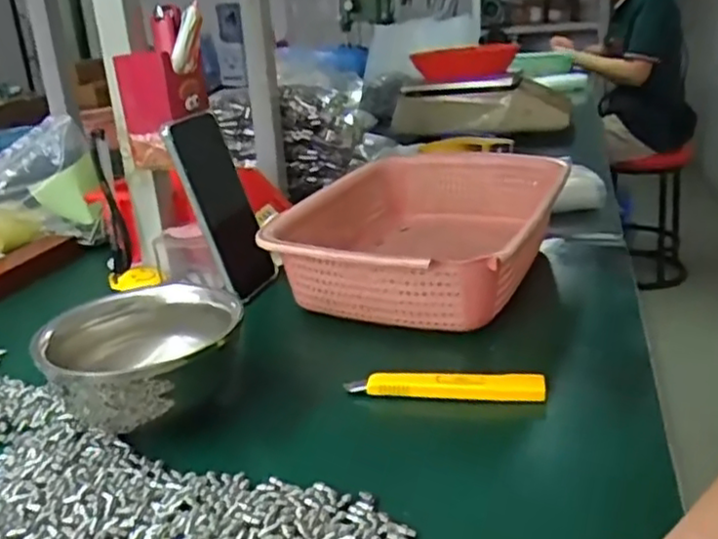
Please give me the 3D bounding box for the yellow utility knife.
[{"bbox_3d":[0.056,0.074,0.447,0.127,0.011,0.019,-1,21,7],"label":"yellow utility knife"}]

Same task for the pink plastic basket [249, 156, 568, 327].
[{"bbox_3d":[0.060,-0.036,0.630,0.205,0.084,0.283,6,22,23],"label":"pink plastic basket"}]

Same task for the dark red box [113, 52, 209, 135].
[{"bbox_3d":[-0.174,-0.158,0.610,0.056,0.063,0.063,4,22,21],"label":"dark red box"}]

